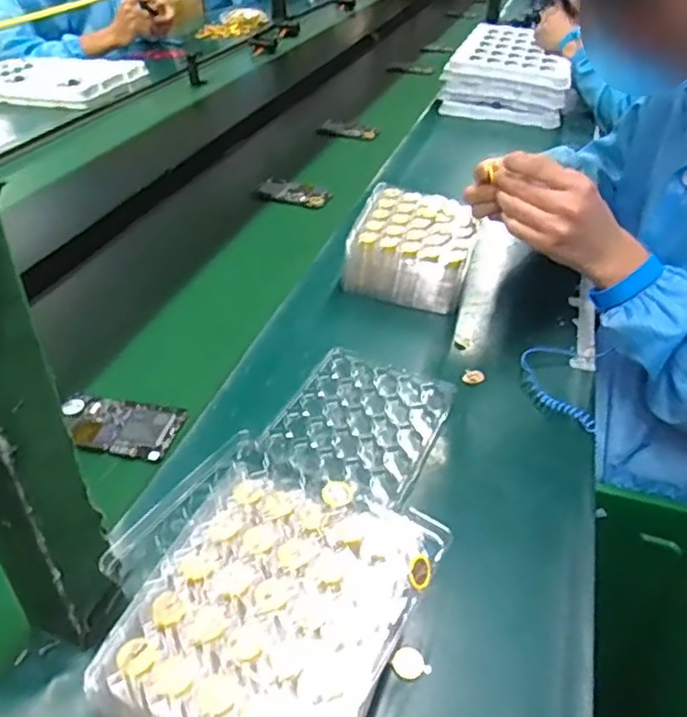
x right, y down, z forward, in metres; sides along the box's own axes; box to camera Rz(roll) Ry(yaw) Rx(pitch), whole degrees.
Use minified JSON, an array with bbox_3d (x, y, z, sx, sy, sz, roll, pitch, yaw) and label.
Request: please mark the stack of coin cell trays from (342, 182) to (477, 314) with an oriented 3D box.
[{"bbox_3d":[0.090,-0.143,0.809,0.143,0.086,0.168,10,39,12],"label":"stack of coin cell trays"}]

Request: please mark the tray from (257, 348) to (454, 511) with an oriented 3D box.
[{"bbox_3d":[0.014,0.061,0.597,0.139,0.012,0.191,16,40,19],"label":"tray"}]

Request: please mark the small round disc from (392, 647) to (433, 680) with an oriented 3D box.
[{"bbox_3d":[0.045,0.204,0.422,0.023,0.005,0.024,-4,27,2],"label":"small round disc"}]

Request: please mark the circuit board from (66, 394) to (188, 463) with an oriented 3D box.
[{"bbox_3d":[-0.213,0.062,0.593,0.120,0.006,0.065,8,38,10],"label":"circuit board"}]

